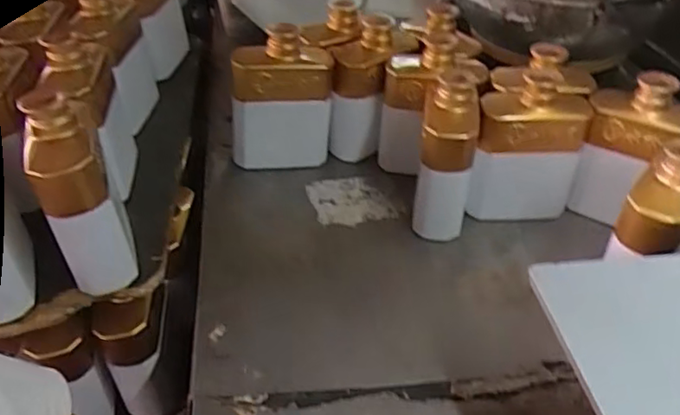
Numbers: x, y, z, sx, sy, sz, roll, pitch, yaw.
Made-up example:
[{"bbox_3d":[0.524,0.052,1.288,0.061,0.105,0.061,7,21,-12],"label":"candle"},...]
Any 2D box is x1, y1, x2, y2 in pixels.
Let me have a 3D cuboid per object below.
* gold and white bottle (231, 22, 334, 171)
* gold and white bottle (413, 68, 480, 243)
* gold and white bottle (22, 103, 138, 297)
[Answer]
[{"bbox_3d":[-0.074,-0.132,0.781,0.130,0.167,0.072,-6,39,-3],"label":"gold and white bottle"},{"bbox_3d":[0.117,-0.065,0.677,0.060,0.163,0.110,6,40,11],"label":"gold and white bottle"},{"bbox_3d":[-0.228,-0.003,0.553,0.060,0.161,0.056,-21,42,-21],"label":"gold and white bottle"}]

